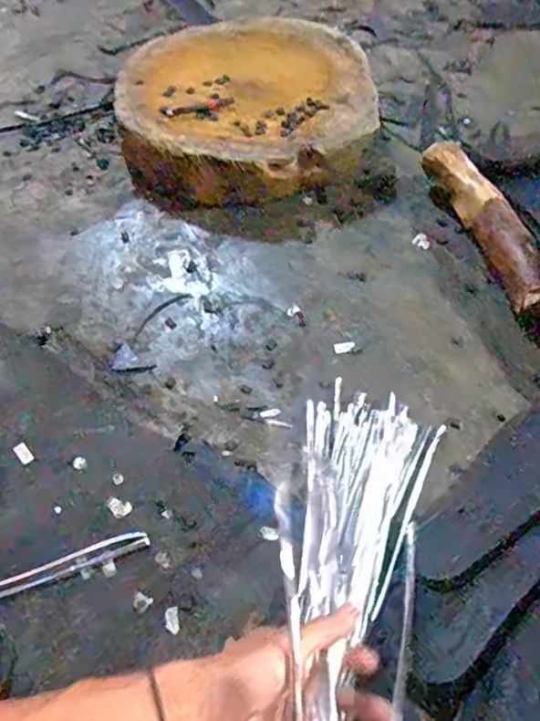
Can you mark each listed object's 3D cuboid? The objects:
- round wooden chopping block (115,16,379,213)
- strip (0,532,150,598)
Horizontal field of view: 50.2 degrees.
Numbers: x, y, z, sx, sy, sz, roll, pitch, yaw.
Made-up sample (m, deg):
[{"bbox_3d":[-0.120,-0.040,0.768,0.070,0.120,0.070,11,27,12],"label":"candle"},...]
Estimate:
[{"bbox_3d":[-0.039,-0.389,0.884,0.370,0.100,0.404,-1,57,1],"label":"round wooden chopping block"},{"bbox_3d":[-0.237,0.200,0.534,0.242,0.020,0.026,-19,59,-10],"label":"strip"}]

